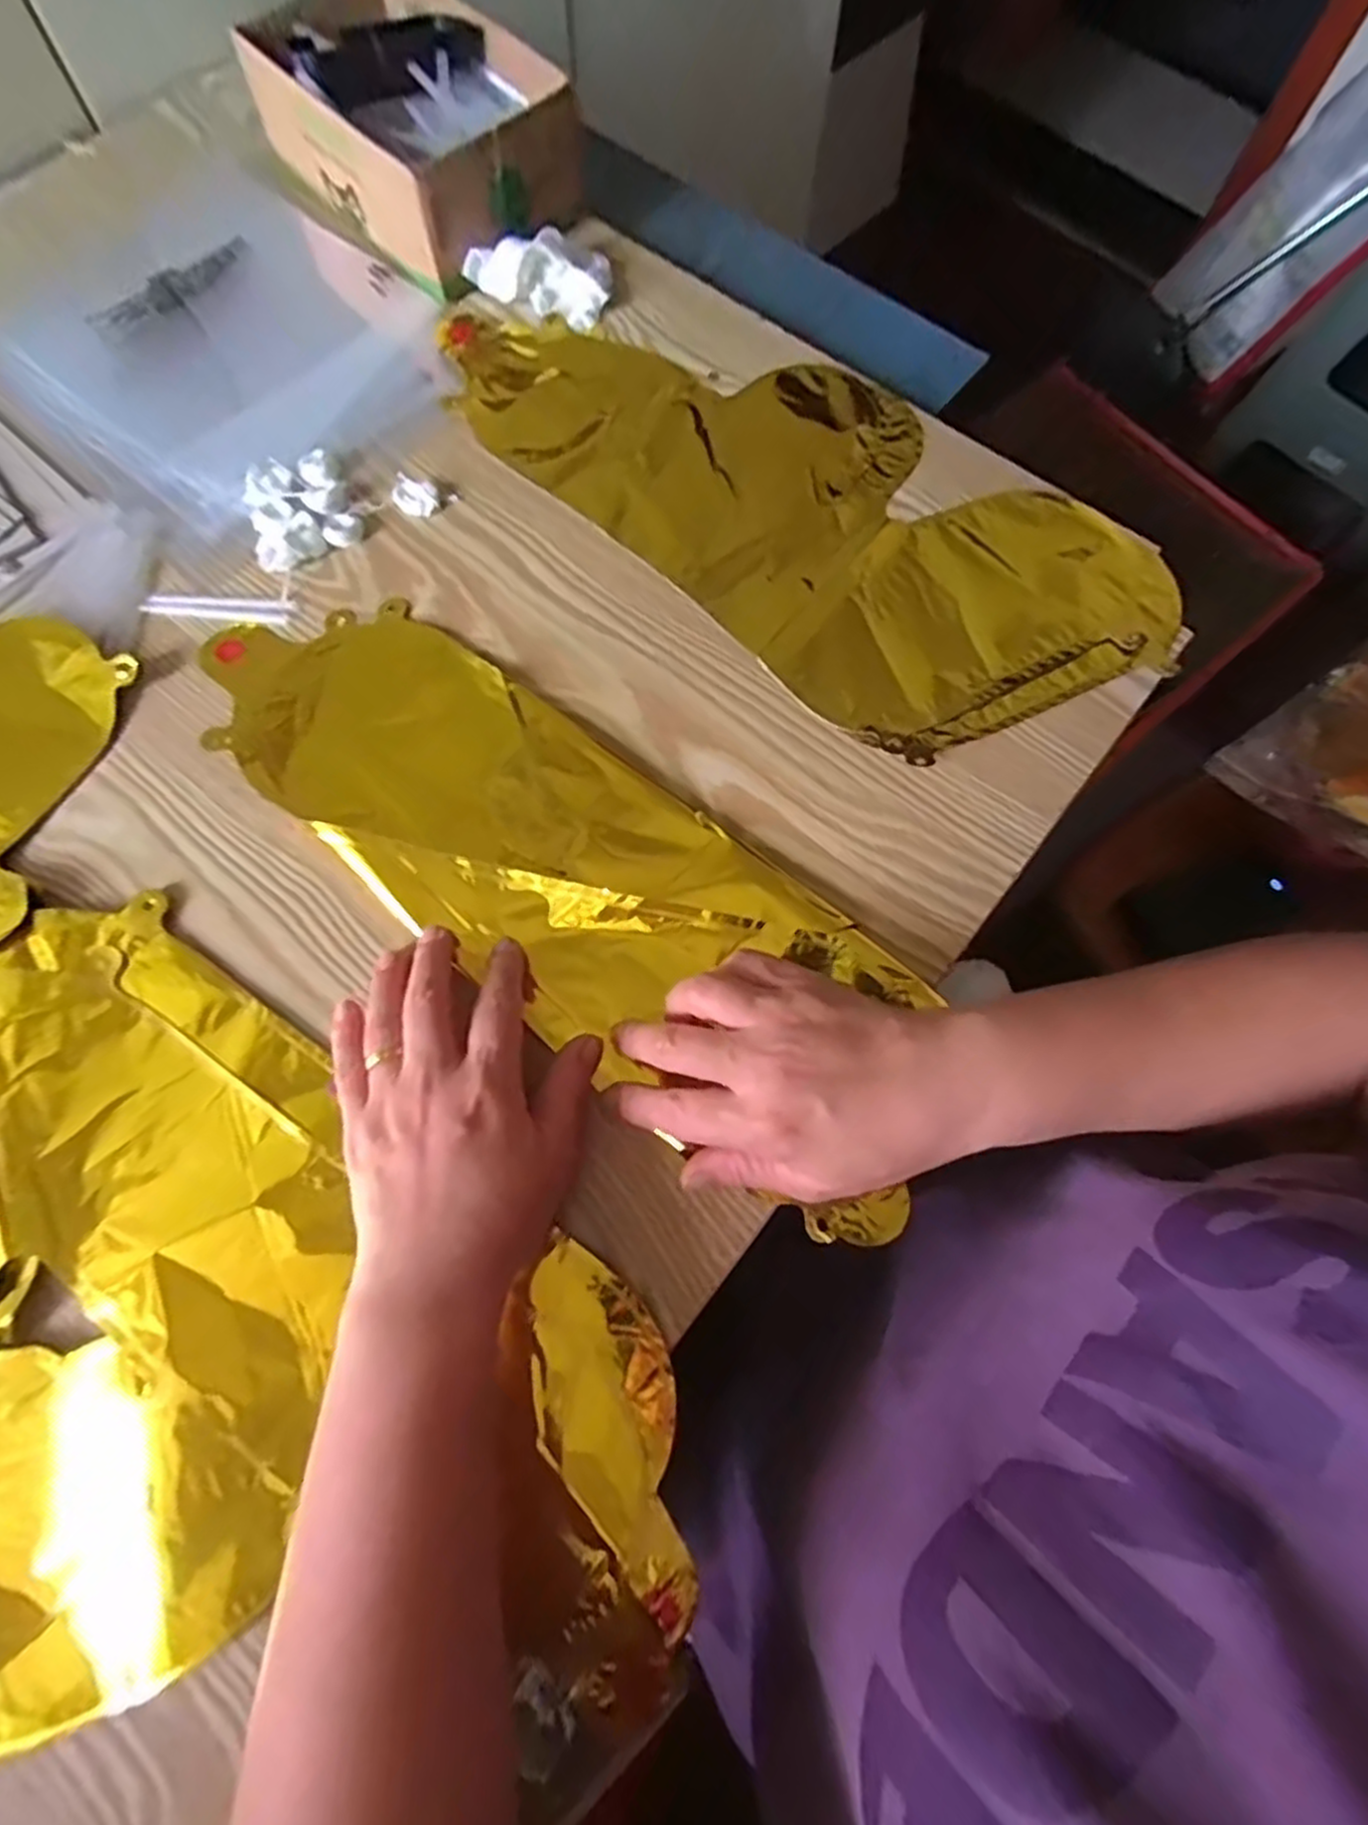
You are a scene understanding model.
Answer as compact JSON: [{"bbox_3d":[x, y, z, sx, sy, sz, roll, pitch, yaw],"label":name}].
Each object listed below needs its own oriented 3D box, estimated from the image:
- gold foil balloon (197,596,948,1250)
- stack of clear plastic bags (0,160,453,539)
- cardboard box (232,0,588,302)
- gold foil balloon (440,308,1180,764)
[{"bbox_3d":[-0.063,-0.025,0.378,0.426,0.014,0.133,34,73,10],"label":"gold foil balloon"},{"bbox_3d":[-0.286,-0.358,0.480,0.251,0.014,0.223,40,74,12],"label":"stack of clear plastic bags"},{"bbox_3d":[-0.171,-0.503,0.496,0.139,0.073,0.201,-43,77,-15],"label":"cardboard box"},{"bbox_3d":[0.055,-0.246,0.450,0.433,0.013,0.199,37,74,11],"label":"gold foil balloon"}]

